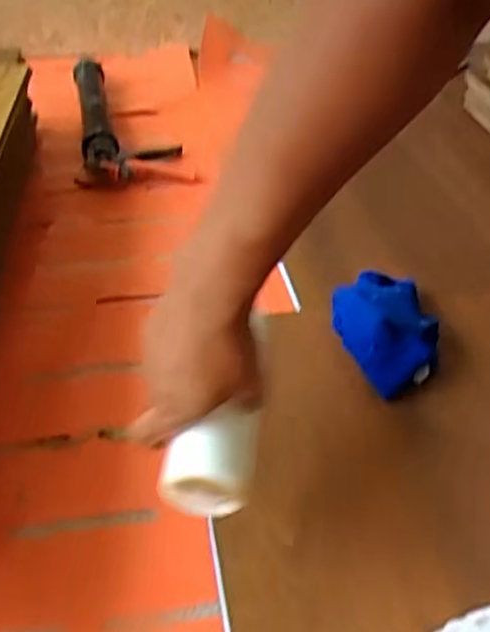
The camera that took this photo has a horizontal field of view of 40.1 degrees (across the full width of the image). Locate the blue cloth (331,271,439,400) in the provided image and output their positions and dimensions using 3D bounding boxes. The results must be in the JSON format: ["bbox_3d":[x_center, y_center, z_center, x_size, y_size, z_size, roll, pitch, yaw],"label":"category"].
[{"bbox_3d":[0.166,0.007,0.772,0.114,0.084,0.137,-20,42,-23],"label":"blue cloth"}]

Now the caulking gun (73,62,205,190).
[{"bbox_3d":[-0.236,-0.373,1.236,0.190,0.074,0.426,-13,38,-11],"label":"caulking gun"}]

